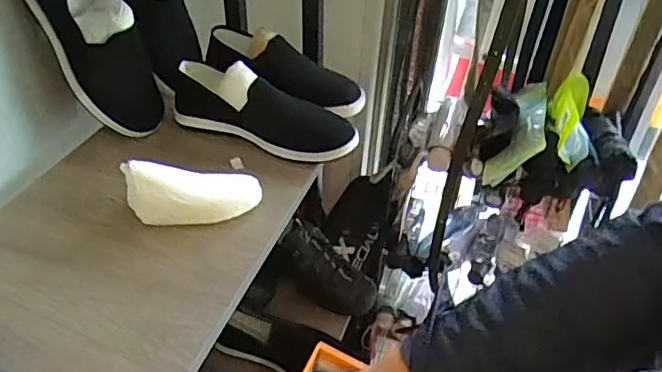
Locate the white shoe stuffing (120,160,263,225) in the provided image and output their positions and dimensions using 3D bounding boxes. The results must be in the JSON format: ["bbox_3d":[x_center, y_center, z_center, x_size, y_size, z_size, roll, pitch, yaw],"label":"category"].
[{"bbox_3d":[-0.148,0.010,0.616,0.141,0.059,0.055,3,37,-22],"label":"white shoe stuffing"}]

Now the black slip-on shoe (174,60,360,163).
[{"bbox_3d":[-0.081,-0.103,0.728,0.243,0.078,0.076,17,41,17],"label":"black slip-on shoe"}]

